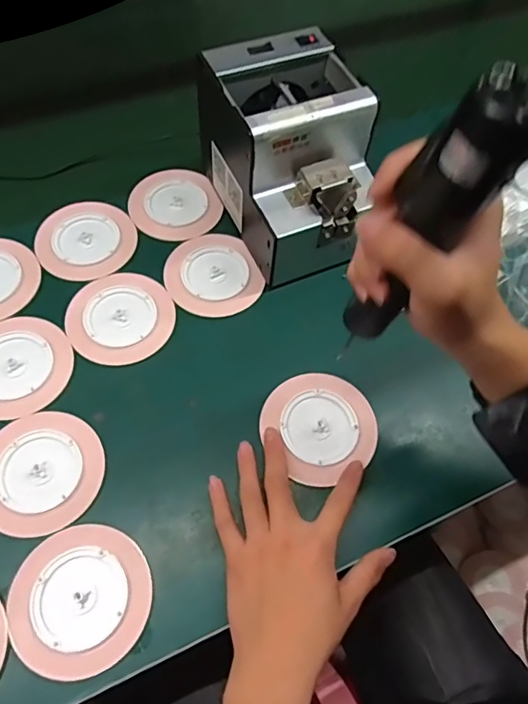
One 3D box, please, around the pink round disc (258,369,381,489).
[{"bbox_3d":[0.049,0.063,0.456,0.092,0.008,0.093,1,62,-2],"label":"pink round disc"}]

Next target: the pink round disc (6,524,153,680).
[{"bbox_3d":[-0.135,0.181,0.381,0.099,0.005,0.097,1,62,-2],"label":"pink round disc"}]

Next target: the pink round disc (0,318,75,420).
[{"bbox_3d":[-0.227,0.012,0.466,0.102,0.004,0.095,1,62,-2],"label":"pink round disc"}]

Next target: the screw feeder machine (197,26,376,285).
[{"bbox_3d":[0.030,-0.184,0.506,0.139,0.142,0.177,-23,65,-14],"label":"screw feeder machine"}]

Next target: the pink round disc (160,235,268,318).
[{"bbox_3d":[-0.052,-0.079,0.524,0.091,0.004,0.097,1,62,-2],"label":"pink round disc"}]

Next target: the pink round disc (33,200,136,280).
[{"bbox_3d":[-0.184,-0.117,0.536,0.098,0.004,0.101,1,62,-2],"label":"pink round disc"}]

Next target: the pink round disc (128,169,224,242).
[{"bbox_3d":[-0.097,-0.162,0.564,0.093,0.005,0.098,1,62,-2],"label":"pink round disc"}]

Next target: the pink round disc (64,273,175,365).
[{"bbox_3d":[-0.137,-0.034,0.496,0.097,0.004,0.096,1,62,-2],"label":"pink round disc"}]

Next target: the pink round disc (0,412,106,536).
[{"bbox_3d":[-0.184,0.096,0.423,0.101,0.004,0.096,1,62,-2],"label":"pink round disc"}]

